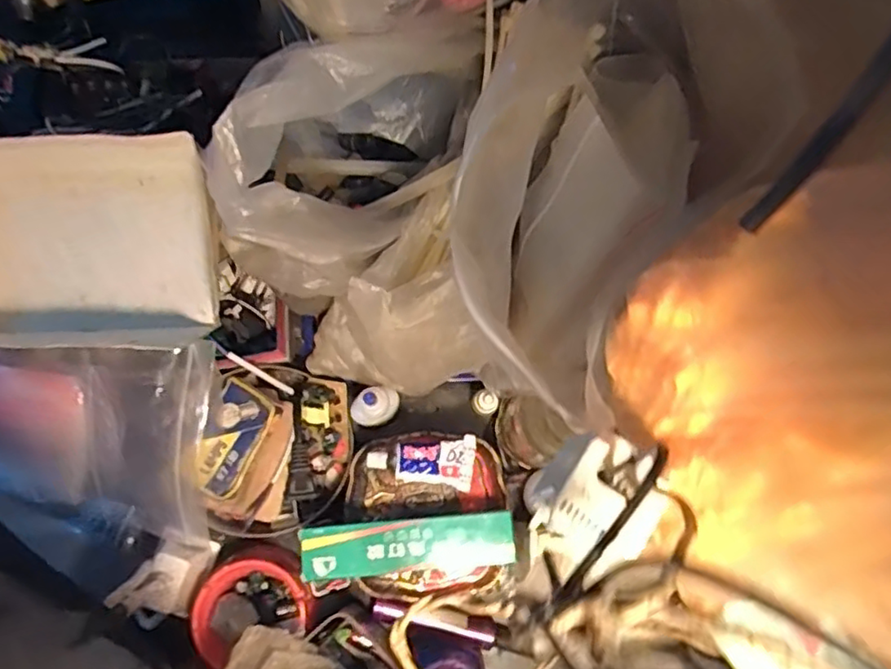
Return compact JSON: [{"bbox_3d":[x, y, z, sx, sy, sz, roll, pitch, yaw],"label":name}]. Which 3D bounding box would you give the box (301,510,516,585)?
[{"bbox_3d":[-0.025,0.145,0.440,0.140,0.032,0.035,-5,79,-2],"label":"box"}]

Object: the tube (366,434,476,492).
[{"bbox_3d":[-0.017,0.088,0.455,0.074,0.019,0.037,7,79,1],"label":"tube"}]

